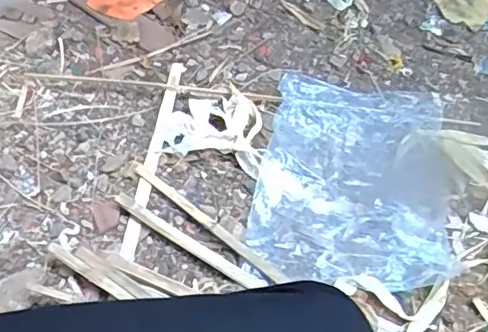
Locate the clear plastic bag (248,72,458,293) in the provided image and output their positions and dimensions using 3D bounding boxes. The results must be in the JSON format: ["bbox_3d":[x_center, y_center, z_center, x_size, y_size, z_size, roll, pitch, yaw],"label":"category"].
[{"bbox_3d":[0.219,0.004,1.100,0.364,0.046,0.525,11,49,4],"label":"clear plastic bag"}]

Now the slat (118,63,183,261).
[{"bbox_3d":[-0.176,-0.044,1.105,0.027,0.014,0.513,7,49,0],"label":"slat"}]

